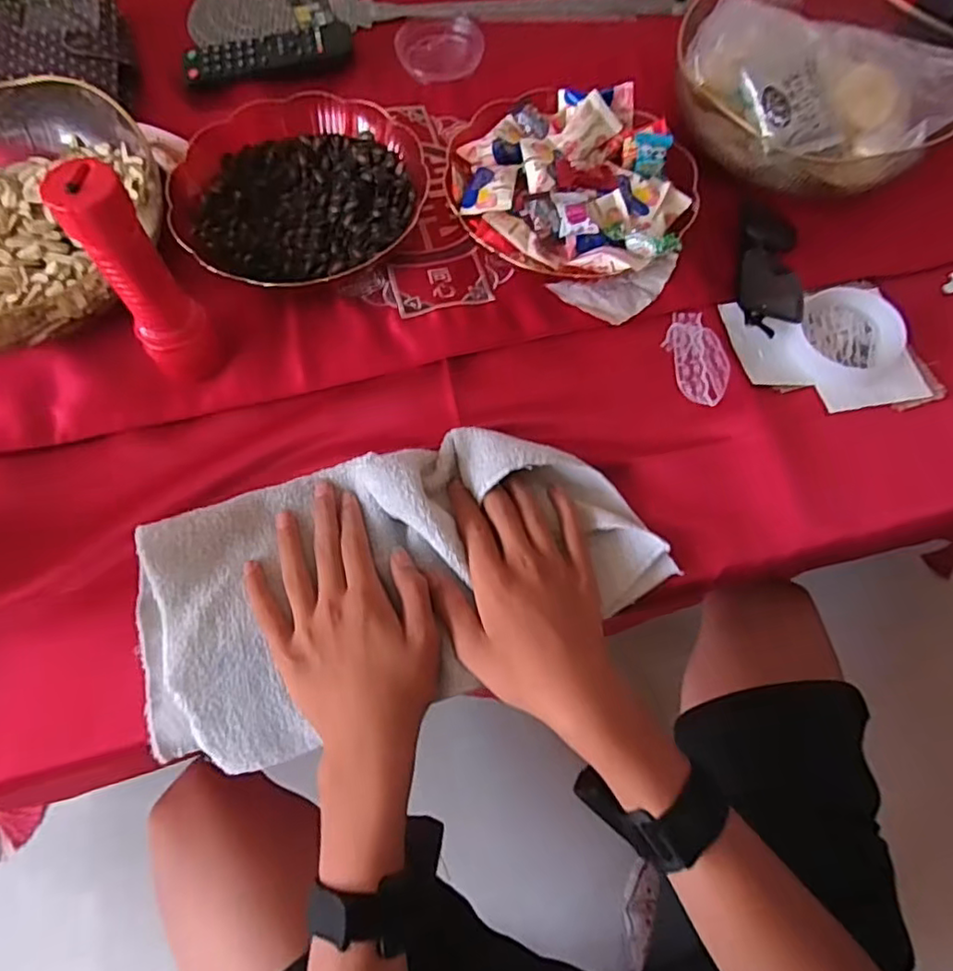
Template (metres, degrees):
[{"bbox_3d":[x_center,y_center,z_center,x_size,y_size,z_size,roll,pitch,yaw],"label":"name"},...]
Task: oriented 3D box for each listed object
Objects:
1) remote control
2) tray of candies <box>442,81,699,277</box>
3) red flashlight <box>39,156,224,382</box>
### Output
[{"bbox_3d":[-0.191,-0.395,0.565,0.151,0.020,0.040,-12,70,-7],"label":"remote control"},{"bbox_3d":[0.074,-0.242,0.495,0.191,0.057,0.178,21,70,6],"label":"tray of candies"},{"bbox_3d":[-0.213,-0.127,0.394,0.044,0.155,0.047,1,69,-2],"label":"red flashlight"}]

